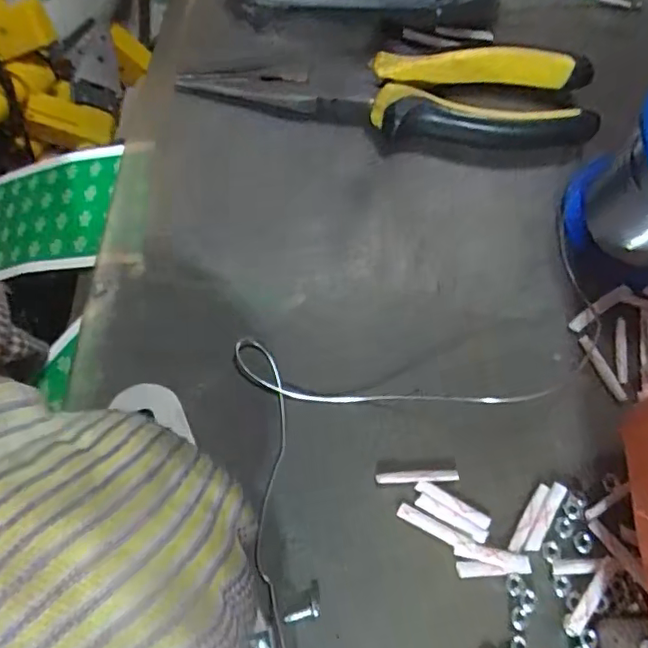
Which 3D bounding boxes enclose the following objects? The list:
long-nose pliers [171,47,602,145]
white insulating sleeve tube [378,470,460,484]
[{"bbox_3d":[0.031,-0.100,0.255,0.179,0.023,0.038,-1,73,-1],"label":"long-nose pliers"},{"bbox_3d":[0.036,0.059,0.220,0.031,0.004,0.004,-2,73,-2],"label":"white insulating sleeve tube"}]

